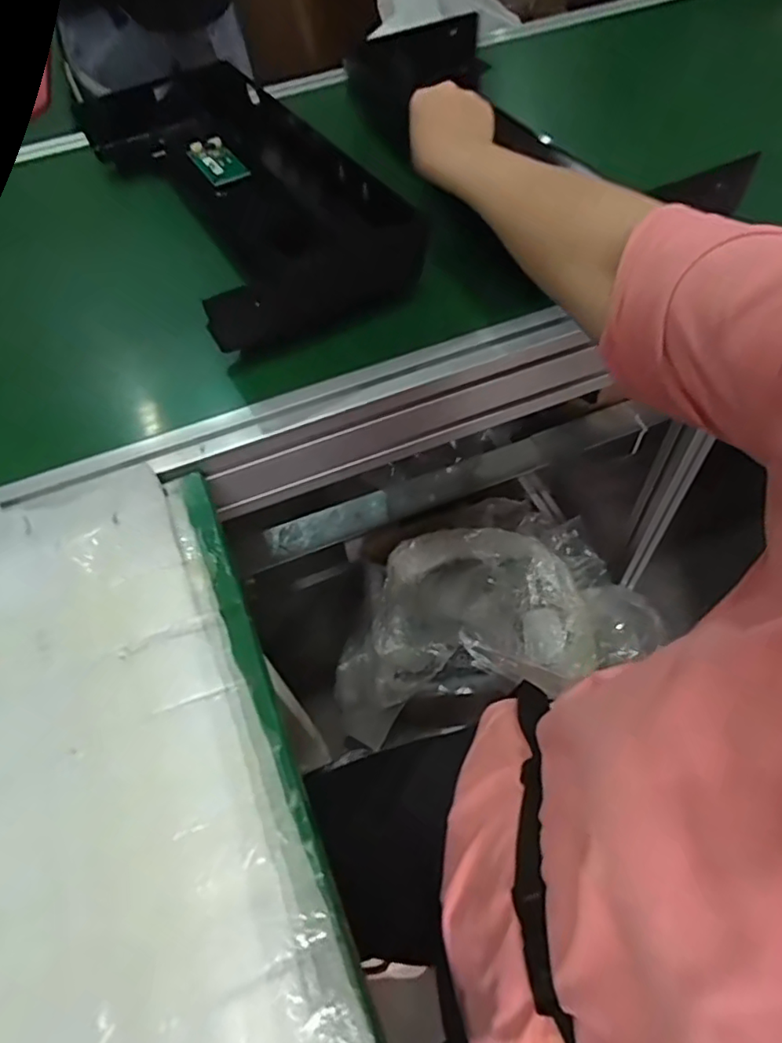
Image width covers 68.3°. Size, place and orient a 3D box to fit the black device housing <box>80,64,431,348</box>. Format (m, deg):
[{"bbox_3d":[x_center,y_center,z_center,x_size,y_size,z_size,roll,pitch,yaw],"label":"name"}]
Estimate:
[{"bbox_3d":[-0.179,-0.367,0.630,0.187,0.083,0.500,-29,57,-13],"label":"black device housing"}]

